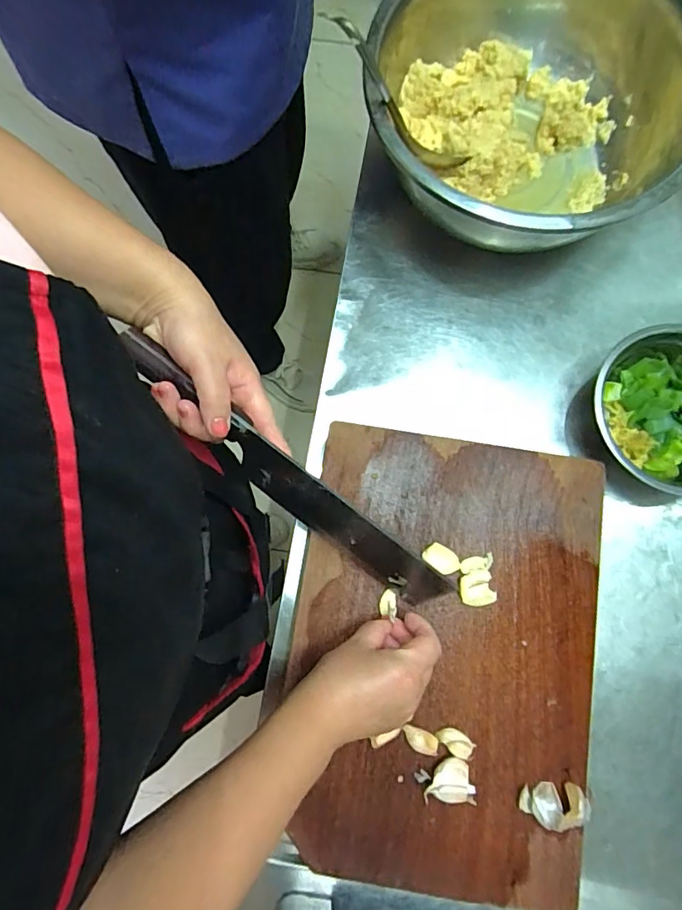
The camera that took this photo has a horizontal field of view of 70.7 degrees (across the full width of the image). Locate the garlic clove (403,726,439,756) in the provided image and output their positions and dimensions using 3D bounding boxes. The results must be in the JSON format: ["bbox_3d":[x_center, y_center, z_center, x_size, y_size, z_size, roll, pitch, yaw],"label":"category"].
[{"bbox_3d":[0.070,0.252,0.424,0.033,0.008,0.017,18,80,4],"label":"garlic clove"}]

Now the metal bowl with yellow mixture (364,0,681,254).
[{"bbox_3d":[0.184,-0.357,0.509,0.307,0.134,0.335,0,79,1],"label":"metal bowl with yellow mixture"}]

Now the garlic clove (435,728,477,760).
[{"bbox_3d":[0.101,0.252,0.422,0.031,0.009,0.019,39,82,8],"label":"garlic clove"}]

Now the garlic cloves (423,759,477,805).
[{"bbox_3d":[0.095,0.278,0.410,0.045,0.019,0.032,8,79,2],"label":"garlic cloves"}]

